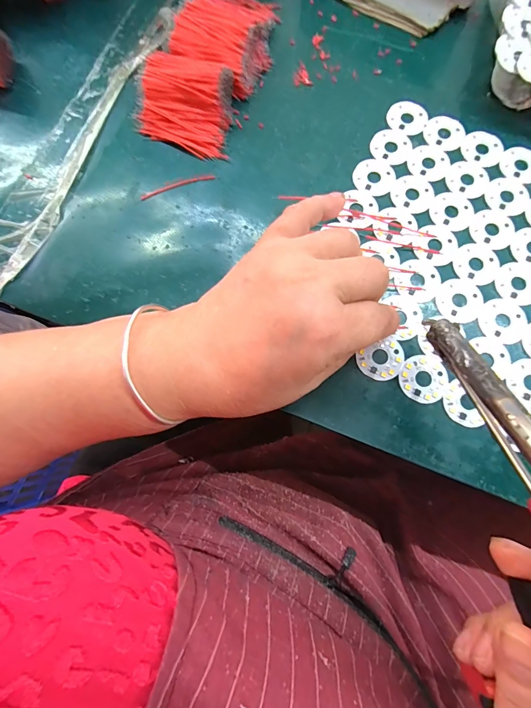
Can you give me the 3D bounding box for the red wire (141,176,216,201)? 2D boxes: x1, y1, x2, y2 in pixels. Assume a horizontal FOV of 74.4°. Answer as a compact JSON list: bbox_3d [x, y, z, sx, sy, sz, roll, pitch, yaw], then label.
[{"bbox_3d":[-0.067,-0.128,0.265,0.057,0.004,0.010,-19,78,-2],"label":"red wire"}]

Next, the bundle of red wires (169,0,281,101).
[{"bbox_3d":[-0.025,-0.266,0.285,0.075,0.022,0.100,27,80,7],"label":"bundle of red wires"}]

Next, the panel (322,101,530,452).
[{"bbox_3d":[0.149,-0.061,0.244,0.205,0.006,0.207,28,80,7],"label":"panel"}]

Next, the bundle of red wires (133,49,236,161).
[{"bbox_3d":[-0.059,-0.192,0.268,0.074,0.023,0.065,23,80,6],"label":"bundle of red wires"}]

